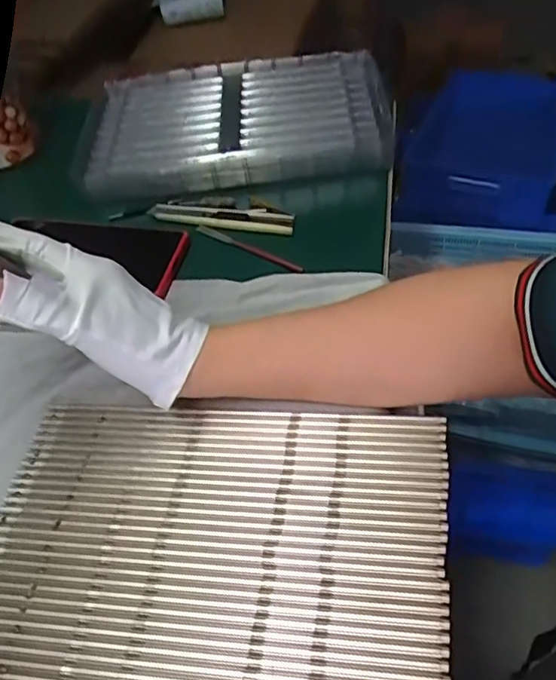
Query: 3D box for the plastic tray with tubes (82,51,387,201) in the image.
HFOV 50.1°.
[{"bbox_3d":[-0.040,-0.209,0.575,0.282,0.043,0.181,-2,50,4],"label":"plastic tray with tubes"}]

